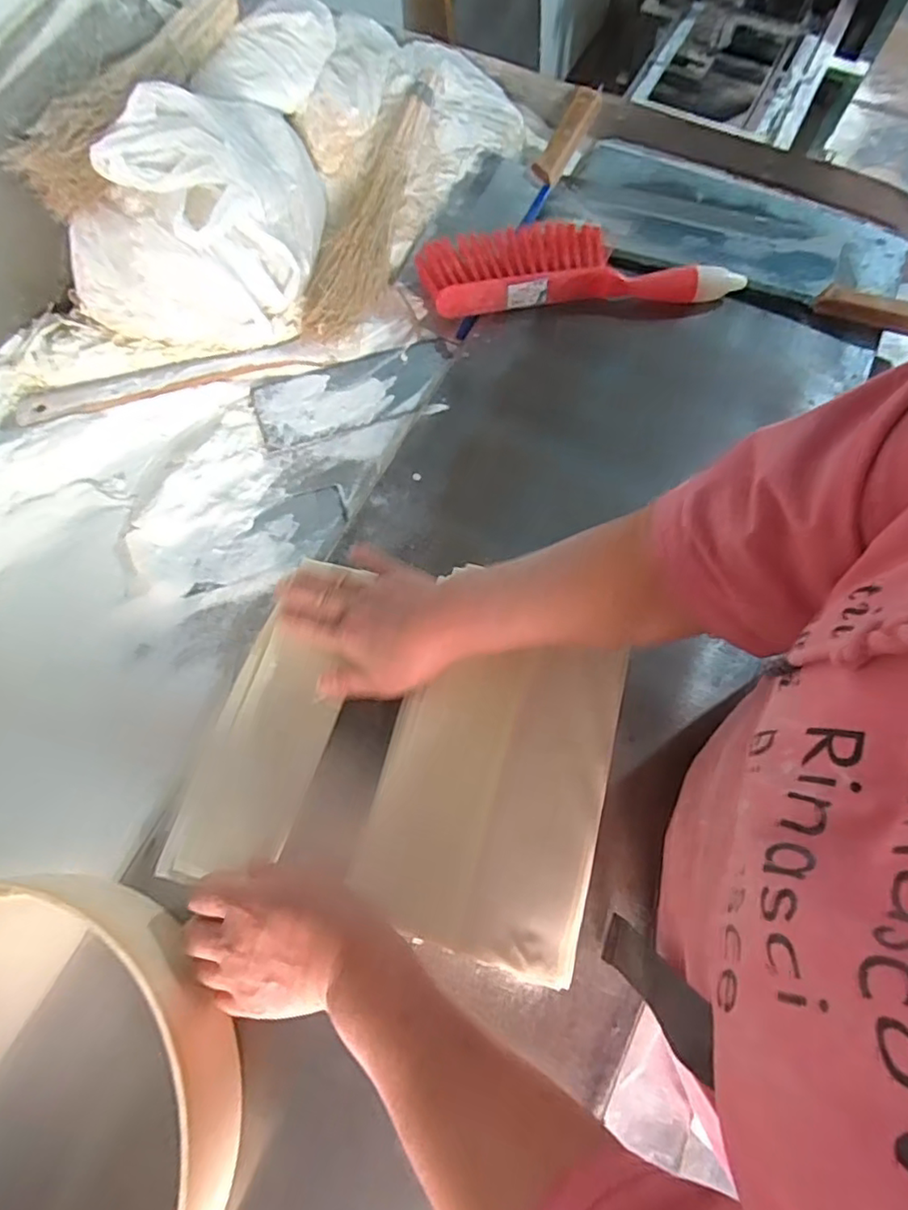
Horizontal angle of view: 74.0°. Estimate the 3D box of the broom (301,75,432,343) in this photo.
[{"bbox_3d":[-0.092,-0.395,0.607,0.072,0.054,0.280,11,72,4],"label":"broom"}]

